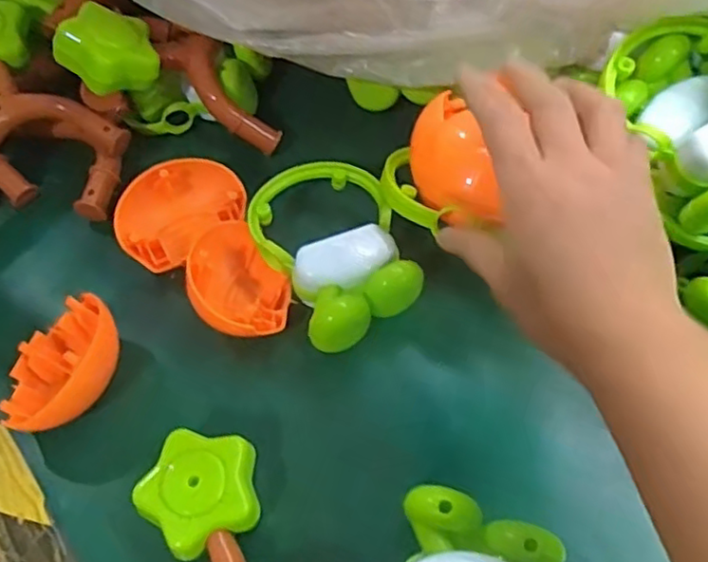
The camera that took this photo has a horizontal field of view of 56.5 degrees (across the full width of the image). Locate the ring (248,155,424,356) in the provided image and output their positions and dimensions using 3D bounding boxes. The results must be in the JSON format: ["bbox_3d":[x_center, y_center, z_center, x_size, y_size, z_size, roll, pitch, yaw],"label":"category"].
[{"bbox_3d":[-0.013,-0.024,0.447,0.093,0.036,0.130,-21,58,-9],"label":"ring"}]

